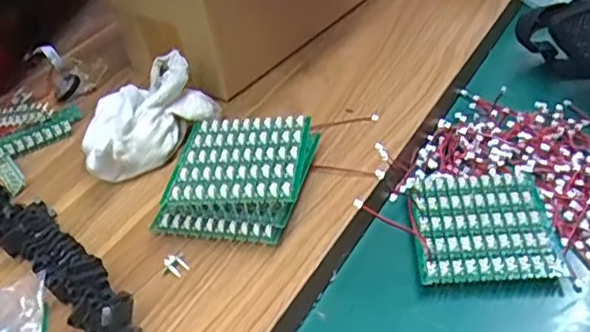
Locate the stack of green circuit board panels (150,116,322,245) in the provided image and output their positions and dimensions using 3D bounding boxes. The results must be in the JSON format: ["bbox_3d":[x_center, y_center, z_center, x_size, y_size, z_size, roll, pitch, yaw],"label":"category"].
[{"bbox_3d":[-0.034,0.005,0.392,0.088,0.035,0.093,5,42,16],"label":"stack of green circuit board panels"}]

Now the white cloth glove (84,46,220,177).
[{"bbox_3d":[-0.104,-0.034,0.432,0.097,0.061,0.063,-13,40,-5],"label":"white cloth glove"}]

